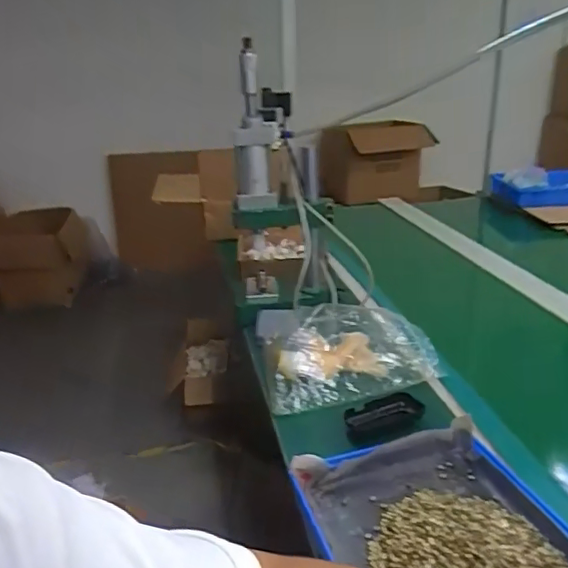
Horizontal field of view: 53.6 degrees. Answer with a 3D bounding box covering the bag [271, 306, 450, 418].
[{"bbox_3d":[0.097,0.106,0.893,0.266,0.075,0.182,-7,22,-13],"label":"bag"}]

